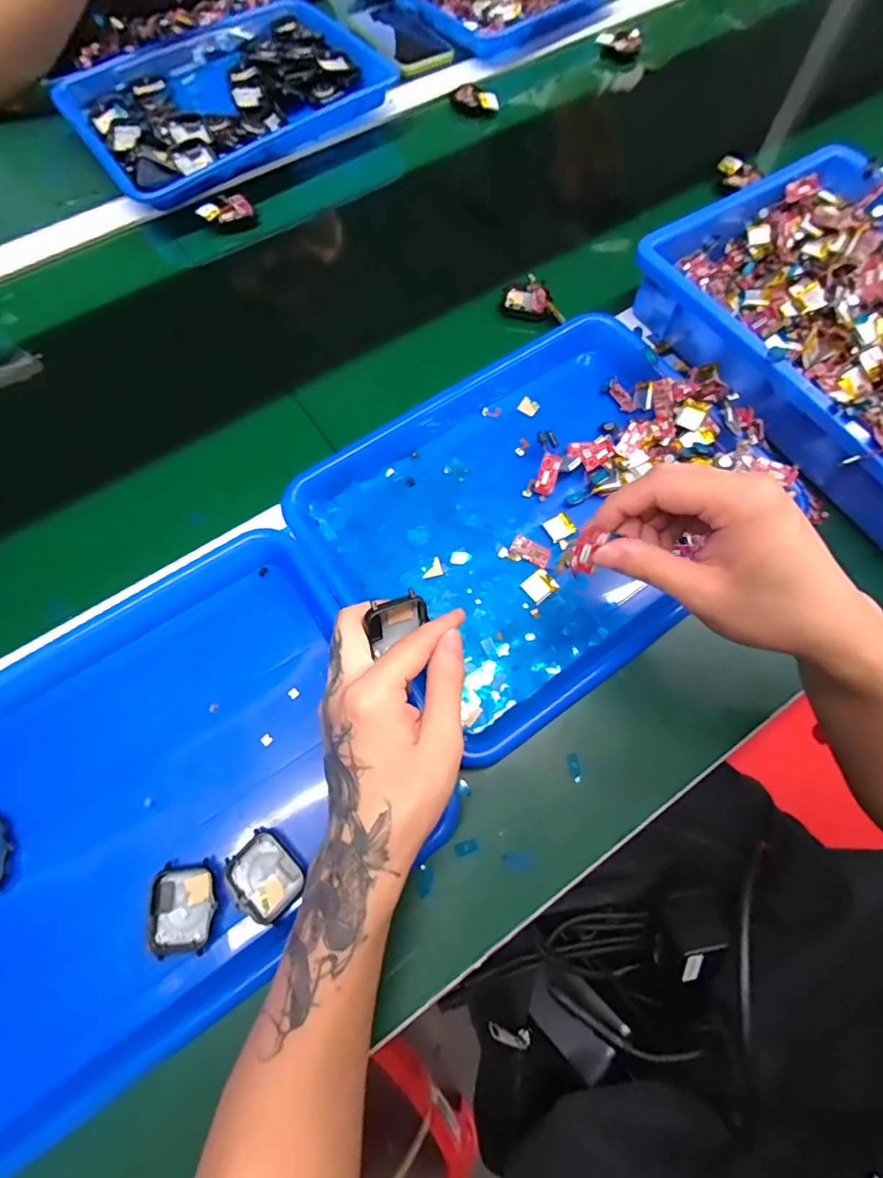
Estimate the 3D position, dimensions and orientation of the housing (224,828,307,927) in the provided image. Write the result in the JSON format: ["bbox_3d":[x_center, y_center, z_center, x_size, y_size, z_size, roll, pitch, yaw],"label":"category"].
[{"bbox_3d":[-0.106,0.173,0.299,0.045,0.006,0.037,42,75,14],"label":"housing"}]

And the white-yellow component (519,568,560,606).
[{"bbox_3d":[0.072,-0.002,0.365,0.022,0.006,0.019,-36,74,-13],"label":"white-yellow component"}]

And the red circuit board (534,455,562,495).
[{"bbox_3d":[0.085,-0.091,0.395,0.016,0.004,0.029,19,101,0],"label":"red circuit board"}]

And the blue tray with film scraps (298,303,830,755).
[{"bbox_3d":[0.076,-0.071,0.380,0.326,0.033,0.260,-35,73,-12],"label":"blue tray with film scraps"}]

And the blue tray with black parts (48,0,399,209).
[{"bbox_3d":[-0.243,-0.559,0.565,0.331,0.042,0.241,-33,73,-12],"label":"blue tray with black parts"}]

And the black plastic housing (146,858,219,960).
[{"bbox_3d":[-0.152,0.189,0.295,0.037,0.013,0.047,-10,70,-4],"label":"black plastic housing"}]

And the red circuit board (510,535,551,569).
[{"bbox_3d":[0.068,-0.029,0.375,0.030,0.004,0.016,27,71,9],"label":"red circuit board"}]

